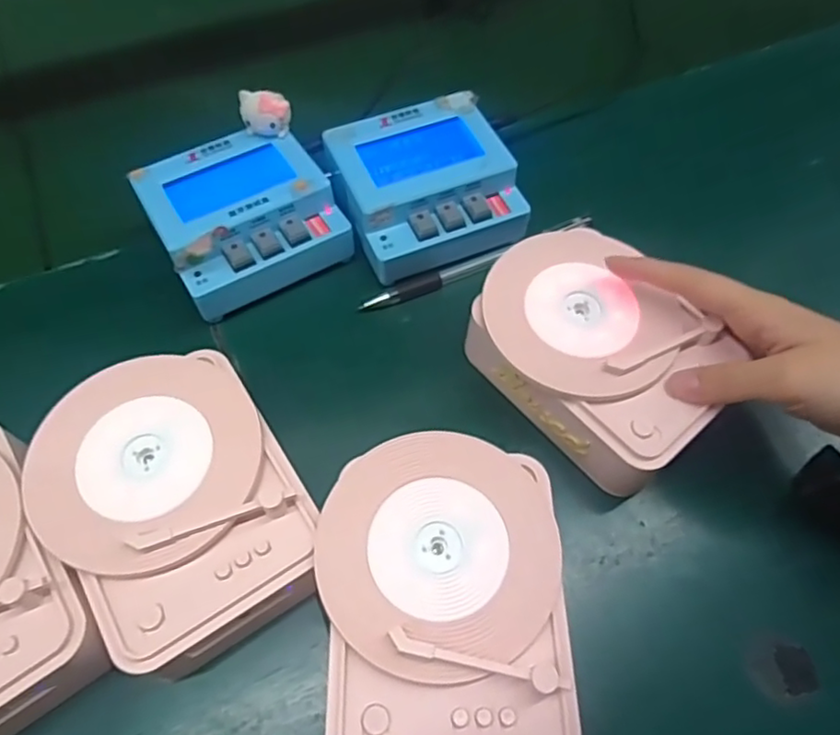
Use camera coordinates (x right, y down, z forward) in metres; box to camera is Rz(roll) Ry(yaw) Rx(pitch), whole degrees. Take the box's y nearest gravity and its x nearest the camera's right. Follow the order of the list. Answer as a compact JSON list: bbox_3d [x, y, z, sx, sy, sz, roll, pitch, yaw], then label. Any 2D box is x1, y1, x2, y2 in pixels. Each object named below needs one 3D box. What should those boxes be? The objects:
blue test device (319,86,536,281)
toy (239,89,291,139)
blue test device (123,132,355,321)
[{"bbox_3d":[0.003,-0.113,0.394,0.103,0.050,0.095,-20,62,-11],"label":"blue test device"},{"bbox_3d":[-0.095,-0.153,0.382,0.030,0.029,0.015,18,62,11],"label":"toy"},{"bbox_3d":[-0.108,-0.090,0.382,0.104,0.049,0.103,-28,64,-15],"label":"blue test device"}]

